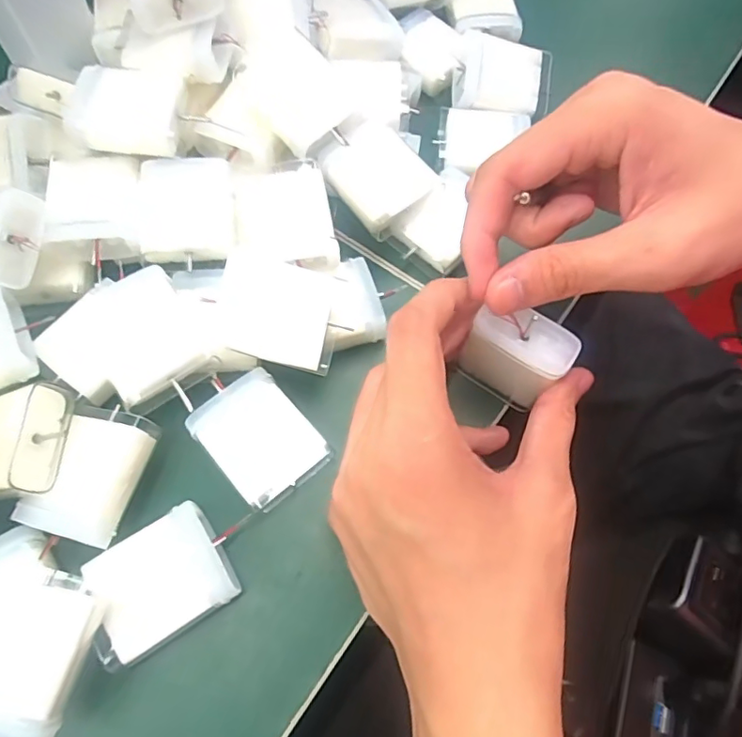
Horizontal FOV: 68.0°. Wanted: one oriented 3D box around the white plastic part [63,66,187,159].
[{"bbox_3d":[-0.115,-0.121,0.258,0.050,0.014,0.039,2,66,0],"label":"white plastic part"}]

